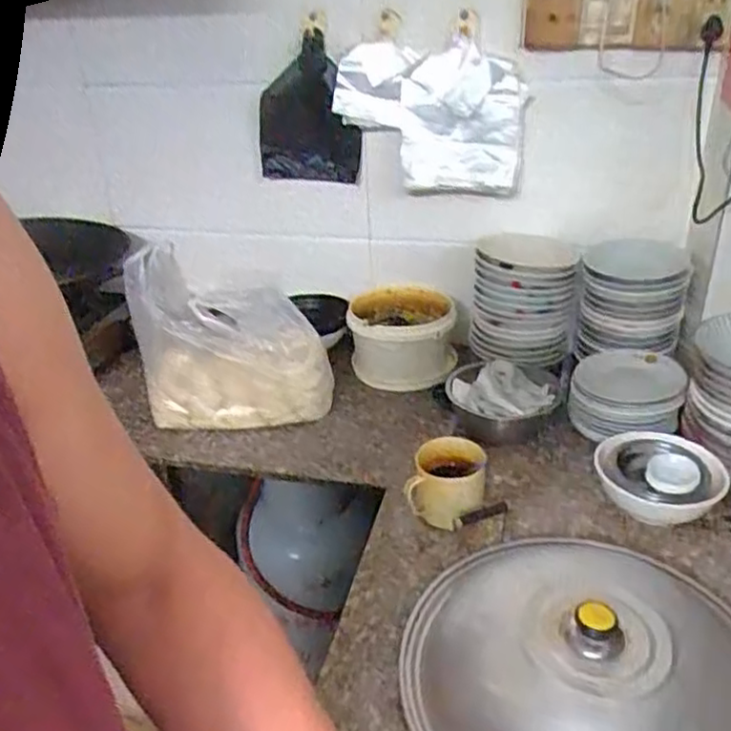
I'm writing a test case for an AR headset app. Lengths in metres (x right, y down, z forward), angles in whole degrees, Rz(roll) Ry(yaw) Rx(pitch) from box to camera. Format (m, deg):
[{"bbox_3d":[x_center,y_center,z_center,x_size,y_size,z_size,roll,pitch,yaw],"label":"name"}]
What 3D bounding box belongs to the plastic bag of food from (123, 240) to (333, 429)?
[{"bbox_3d":[-0.229,-0.056,1.234,0.306,0.320,0.221,-4,29,-2],"label":"plastic bag of food"}]

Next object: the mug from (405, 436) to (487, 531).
[{"bbox_3d":[0.117,0.177,0.981,0.102,0.109,0.113,5,30,14],"label":"mug"}]

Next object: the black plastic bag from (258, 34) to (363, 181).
[{"bbox_3d":[-0.112,-0.508,1.376,0.222,0.270,0.027,10,25,25],"label":"black plastic bag"}]

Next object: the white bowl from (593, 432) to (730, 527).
[{"bbox_3d":[0.418,0.175,0.980,0.162,0.083,0.162,-2,29,1],"label":"white bowl"}]

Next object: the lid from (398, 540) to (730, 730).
[{"bbox_3d":[0.237,0.311,0.723,0.376,0.103,0.382,-2,29,1],"label":"lid"}]

